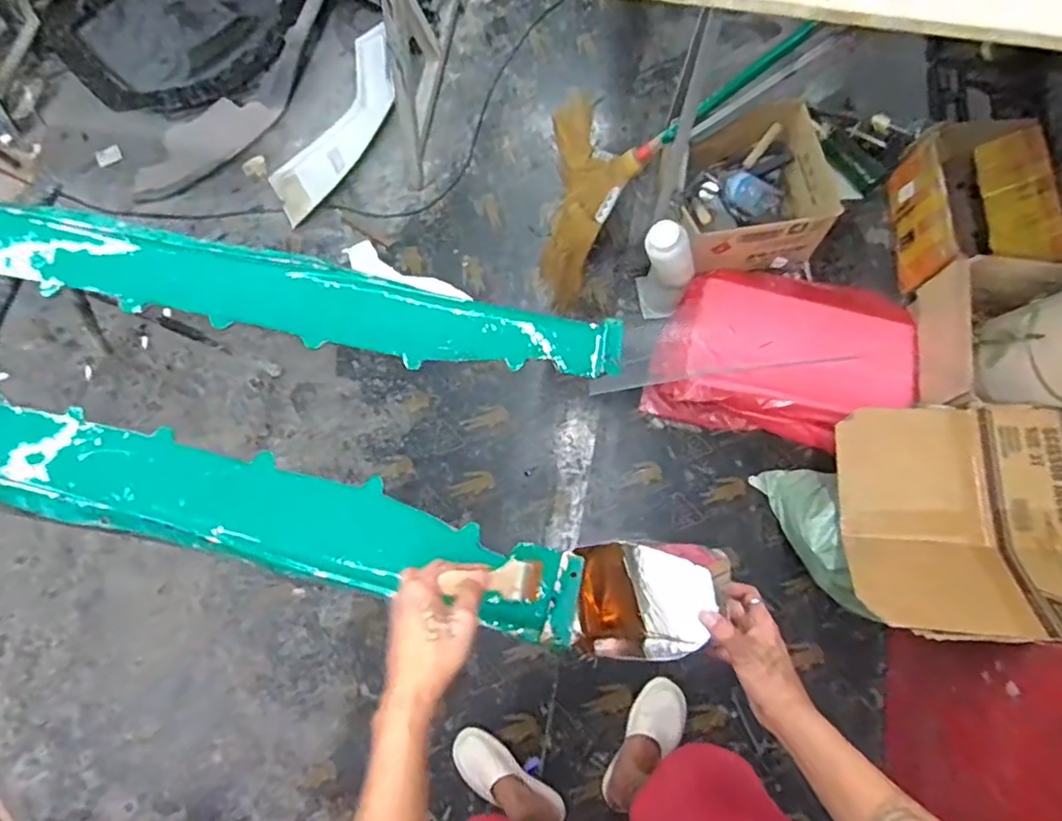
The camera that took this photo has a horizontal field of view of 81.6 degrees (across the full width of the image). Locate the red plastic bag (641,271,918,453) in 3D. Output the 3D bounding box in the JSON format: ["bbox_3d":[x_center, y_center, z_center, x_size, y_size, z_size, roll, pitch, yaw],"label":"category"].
[{"bbox_3d":[0.629,-0.145,1.552,0.595,0.134,0.456,16,75,5],"label":"red plastic bag"}]

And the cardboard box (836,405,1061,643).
[{"bbox_3d":[0.891,0.189,1.147,0.537,0.262,0.446,2,75,-1],"label":"cardboard box"}]

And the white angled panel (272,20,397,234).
[{"bbox_3d":[-0.534,-0.807,1.741,0.198,0.109,0.595,24,76,7],"label":"white angled panel"}]

